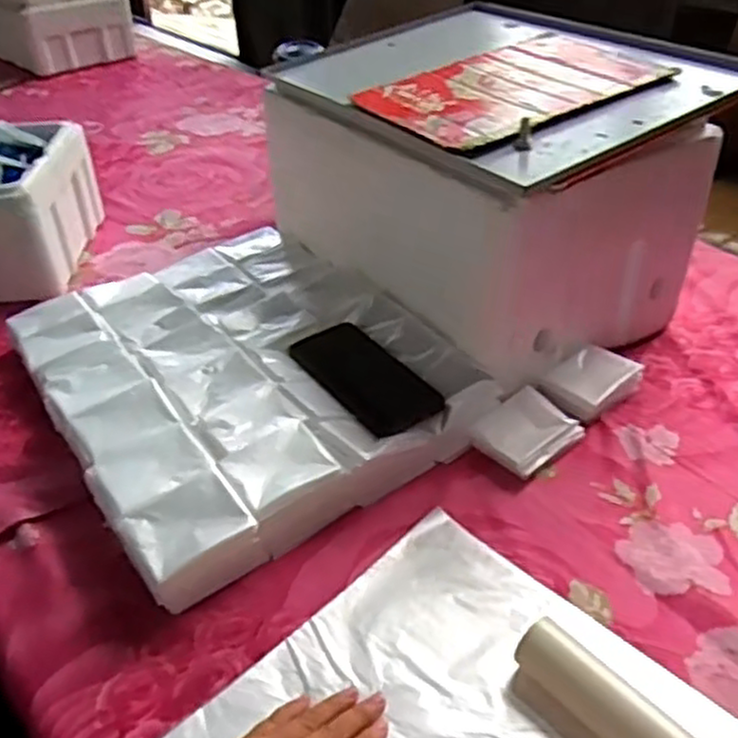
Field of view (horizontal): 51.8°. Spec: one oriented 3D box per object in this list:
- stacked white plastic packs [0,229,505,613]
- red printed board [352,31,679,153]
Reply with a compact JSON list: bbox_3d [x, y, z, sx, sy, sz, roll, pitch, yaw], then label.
[{"bbox_3d":[-0.146,-0.012,0.800,0.358,0.079,0.474,-27,44,-23],"label":"stacked white plastic packs"},{"bbox_3d":[0.145,-0.290,0.774,0.285,0.008,0.210,-24,42,-28],"label":"red printed board"}]

